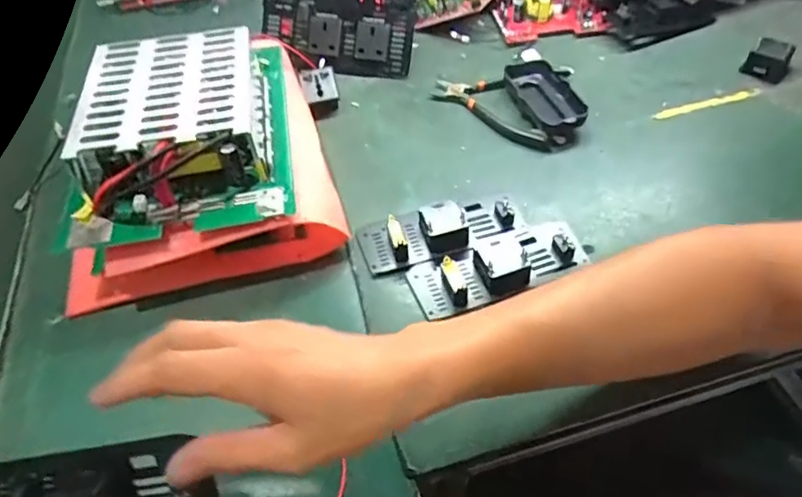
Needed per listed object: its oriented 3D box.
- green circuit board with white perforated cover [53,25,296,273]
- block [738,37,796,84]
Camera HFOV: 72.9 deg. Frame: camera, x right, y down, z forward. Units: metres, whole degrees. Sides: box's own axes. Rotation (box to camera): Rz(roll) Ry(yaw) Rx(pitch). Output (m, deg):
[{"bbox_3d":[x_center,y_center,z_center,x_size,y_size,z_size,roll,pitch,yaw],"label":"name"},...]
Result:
[{"bbox_3d":[-0.192,-0.117,0.471,0.178,0.060,0.237,-10,50,-4],"label":"green circuit board with white perforated cover"},{"bbox_3d":[0.394,-0.200,0.582,0.042,0.034,0.032,29,58,26],"label":"block"}]

